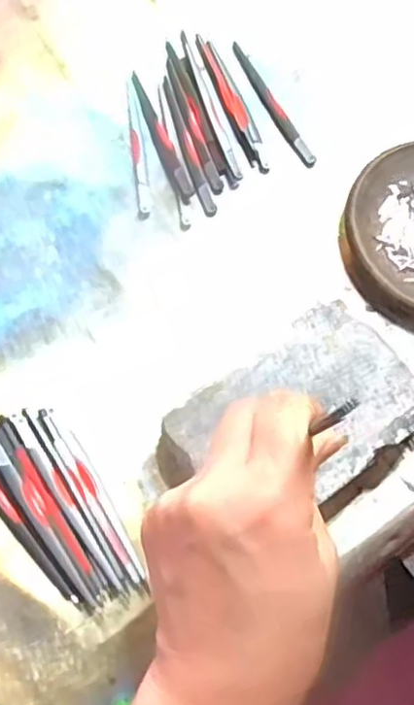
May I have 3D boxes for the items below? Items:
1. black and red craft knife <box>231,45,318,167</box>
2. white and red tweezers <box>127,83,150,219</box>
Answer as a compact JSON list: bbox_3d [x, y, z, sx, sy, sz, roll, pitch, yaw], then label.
[{"bbox_3d":[0.041,-0.158,0.440,0.009,0.004,0.100,-25,73,-9],"label":"black and red craft knife"},{"bbox_3d":[-0.043,-0.128,0.429,0.008,0.004,0.099,-7,71,-3],"label":"white and red tweezers"}]

